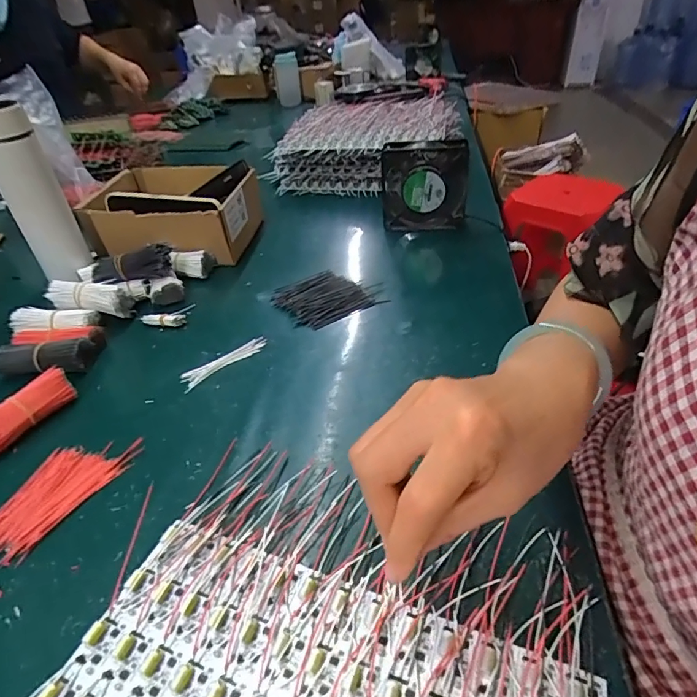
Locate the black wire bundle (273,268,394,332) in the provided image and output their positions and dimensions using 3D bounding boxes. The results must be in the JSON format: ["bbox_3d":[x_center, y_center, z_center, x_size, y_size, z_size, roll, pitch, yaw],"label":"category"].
[{"bbox_3d":[-0.027,-0.066,0.577,0.122,0.011,0.101,-20,41,-18],"label":"black wire bundle"}]

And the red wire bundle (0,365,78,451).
[{"bbox_3d":[-0.299,0.058,0.432,0.033,0.035,0.090,24,47,31],"label":"red wire bundle"}]

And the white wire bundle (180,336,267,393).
[{"bbox_3d":[-0.133,0.012,0.499,0.100,0.005,0.024,-31,45,-28],"label":"white wire bundle"}]

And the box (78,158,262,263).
[{"bbox_3d":[-0.258,-0.205,0.702,0.222,0.099,0.172,4,38,11],"label":"box"}]

